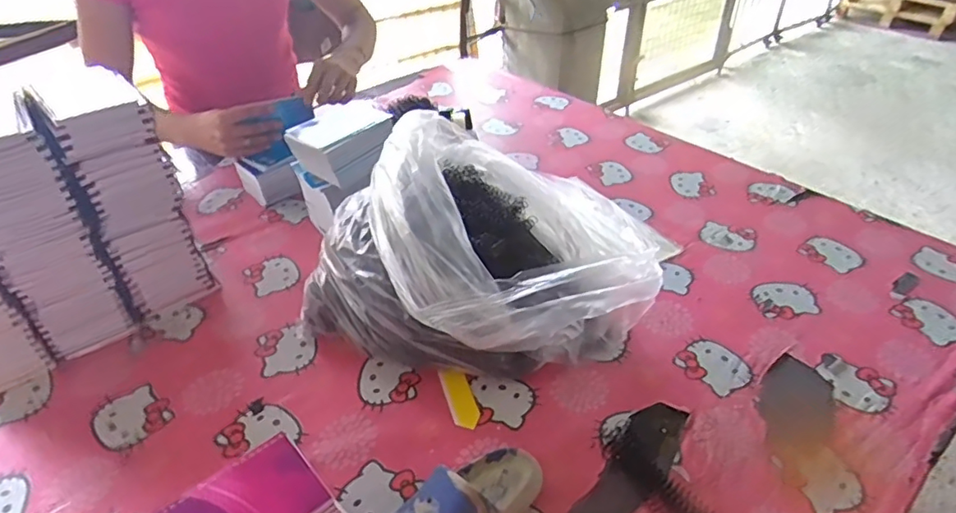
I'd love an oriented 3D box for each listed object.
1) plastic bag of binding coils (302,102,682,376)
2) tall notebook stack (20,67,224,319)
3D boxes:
[{"bbox_3d":[-0.009,-0.012,0.690,0.386,0.210,0.316,-22,43,-22],"label":"plastic bag of binding coils"},{"bbox_3d":[-0.445,-0.078,0.729,0.101,0.290,0.125,-28,45,-27],"label":"tall notebook stack"}]

